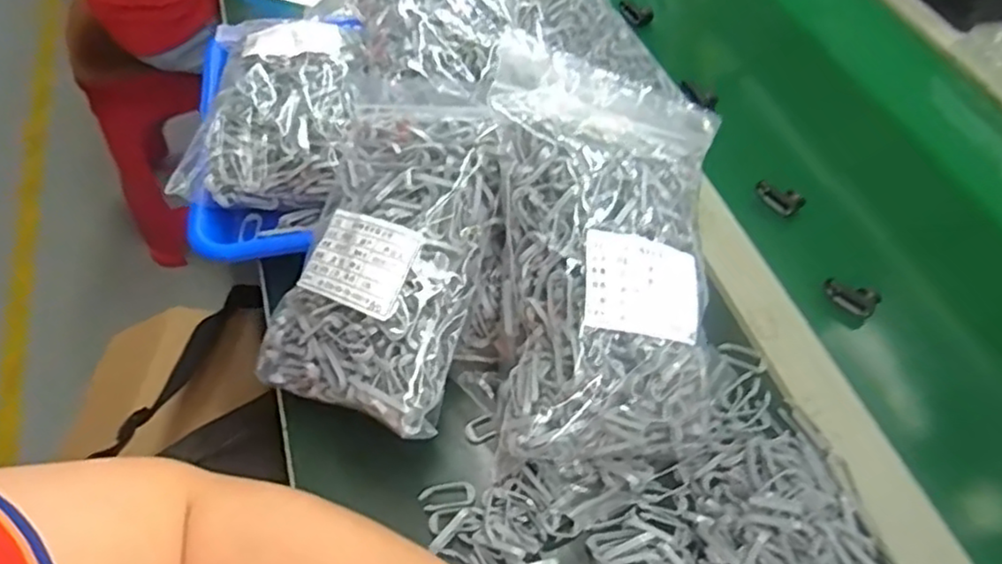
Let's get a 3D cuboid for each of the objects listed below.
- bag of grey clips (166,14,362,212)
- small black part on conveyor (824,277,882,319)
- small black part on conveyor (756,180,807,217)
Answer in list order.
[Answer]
[{"bbox_3d":[-0.164,-0.136,0.503,0.115,0.053,0.179,-1,55,-2],"label":"bag of grey clips"},{"bbox_3d":[0.242,0.010,0.469,0.035,0.011,0.018,33,60,20],"label":"small black part on conveyor"},{"bbox_3d":[0.214,-0.064,0.522,0.036,0.012,0.017,32,60,19],"label":"small black part on conveyor"}]

